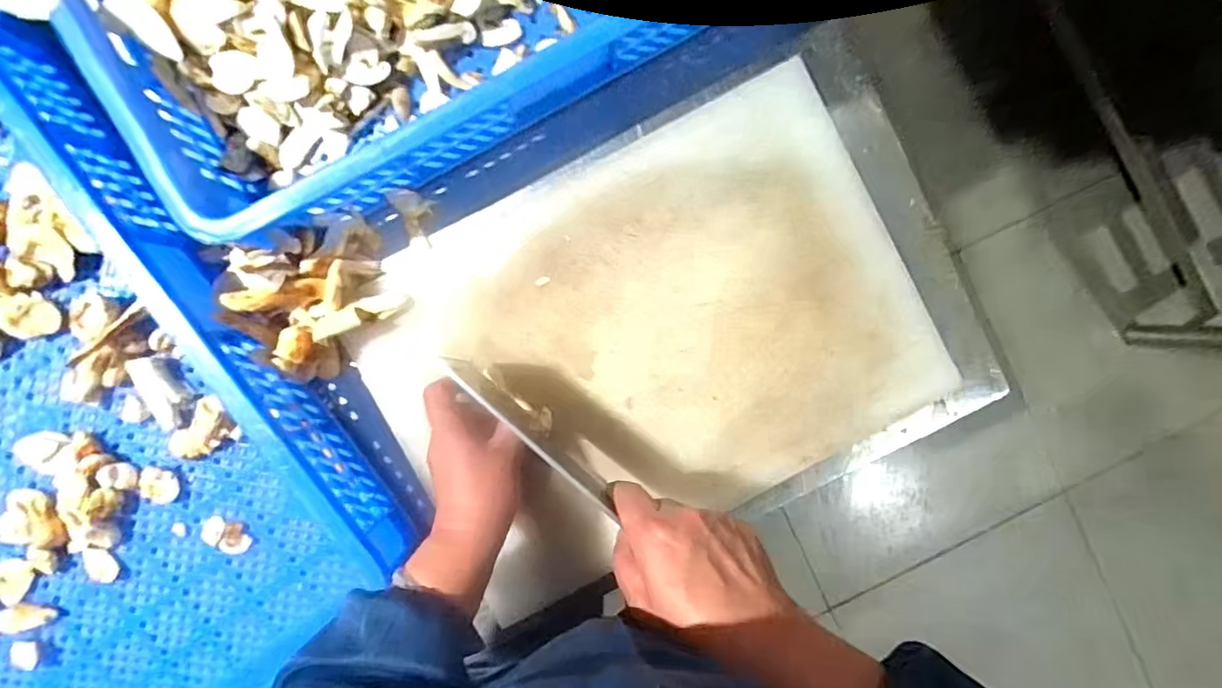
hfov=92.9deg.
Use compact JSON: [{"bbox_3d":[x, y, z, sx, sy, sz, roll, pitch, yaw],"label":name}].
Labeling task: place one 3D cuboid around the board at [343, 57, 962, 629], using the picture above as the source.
[{"bbox_3d":[0.031,-0.002,0.500,0.448,0.022,0.318,-26,93,2],"label":"board"}]

